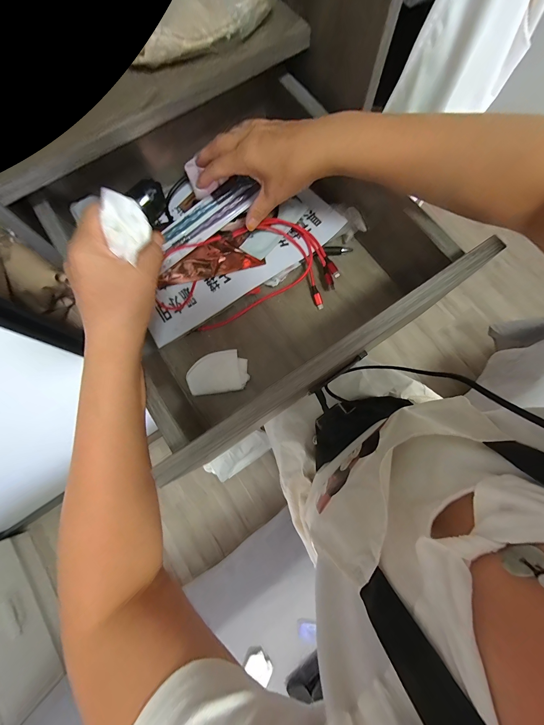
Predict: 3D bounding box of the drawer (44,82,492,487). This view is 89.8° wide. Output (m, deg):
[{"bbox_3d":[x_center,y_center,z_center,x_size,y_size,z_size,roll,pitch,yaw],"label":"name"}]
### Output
[{"bbox_3d":[-0.028,-0.119,0.320,0.330,0.117,0.323,-34,78,-7],"label":"drawer"}]

